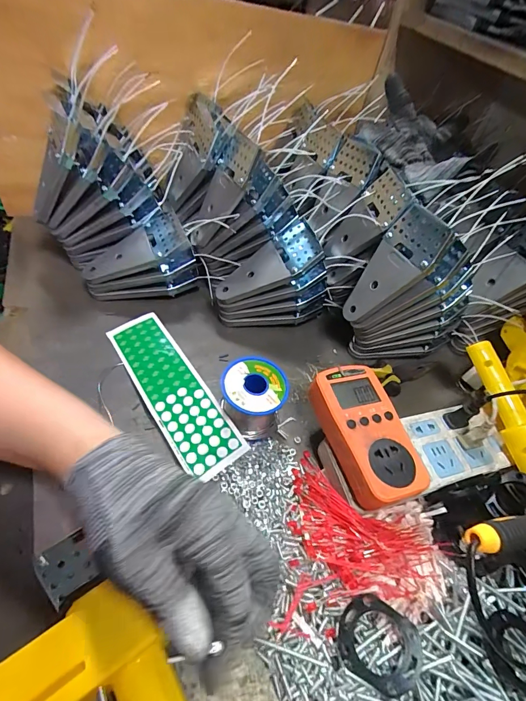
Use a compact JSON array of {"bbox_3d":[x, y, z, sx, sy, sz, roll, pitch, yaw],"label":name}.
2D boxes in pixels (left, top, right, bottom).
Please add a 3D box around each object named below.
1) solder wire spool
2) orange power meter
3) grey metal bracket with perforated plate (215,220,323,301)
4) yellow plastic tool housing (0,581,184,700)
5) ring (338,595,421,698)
[{"bbox_3d":[-0.009,0.052,0.363,0.061,0.061,0.065,6,50,-8],"label":"solder wire spool"},{"bbox_3d":[0.095,0.073,0.327,0.070,0.029,0.127,-10,54,-20],"label":"orange power meter"},{"bbox_3d":[0.007,-0.101,0.433,0.137,0.014,0.069,-32,52,1],"label":"grey metal bracket with perforated plate"},{"bbox_3d":[-0.090,0.221,0.192,0.100,0.039,0.140,-28,59,-24],"label":"yellow plastic tool housing"},{"bbox_3d":[0.086,0.217,0.263,0.056,0.014,0.049,30,51,13],"label":"ring"}]

